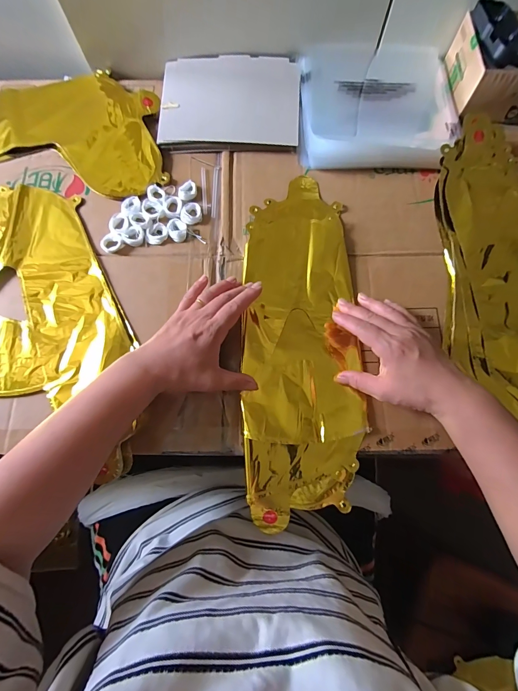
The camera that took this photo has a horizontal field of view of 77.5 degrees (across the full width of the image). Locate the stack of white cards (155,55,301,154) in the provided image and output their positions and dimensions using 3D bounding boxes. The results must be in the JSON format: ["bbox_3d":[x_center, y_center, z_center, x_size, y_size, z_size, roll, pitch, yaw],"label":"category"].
[{"bbox_3d":[-0.043,-0.370,0.487,0.205,0.012,0.167,-1,75,-1],"label":"stack of white cards"}]

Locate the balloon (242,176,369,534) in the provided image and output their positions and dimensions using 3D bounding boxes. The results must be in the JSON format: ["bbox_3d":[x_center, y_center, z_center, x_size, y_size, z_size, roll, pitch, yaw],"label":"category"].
[{"bbox_3d":[0.054,-0.017,0.401,0.140,0.020,0.424,1,76,0],"label":"balloon"}]

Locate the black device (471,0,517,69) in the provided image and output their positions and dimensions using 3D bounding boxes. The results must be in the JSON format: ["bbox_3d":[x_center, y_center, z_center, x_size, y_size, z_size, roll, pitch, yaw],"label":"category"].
[{"bbox_3d":[0.321,-0.416,0.428,0.060,0.025,0.108,-3,75,-1],"label":"black device"}]

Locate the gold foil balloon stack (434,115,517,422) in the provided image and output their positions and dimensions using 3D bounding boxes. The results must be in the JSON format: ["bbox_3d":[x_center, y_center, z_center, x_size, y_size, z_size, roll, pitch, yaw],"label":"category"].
[{"bbox_3d":[0.339,-0.079,0.397,0.222,0.028,0.437,-6,75,-2],"label":"gold foil balloon stack"}]

